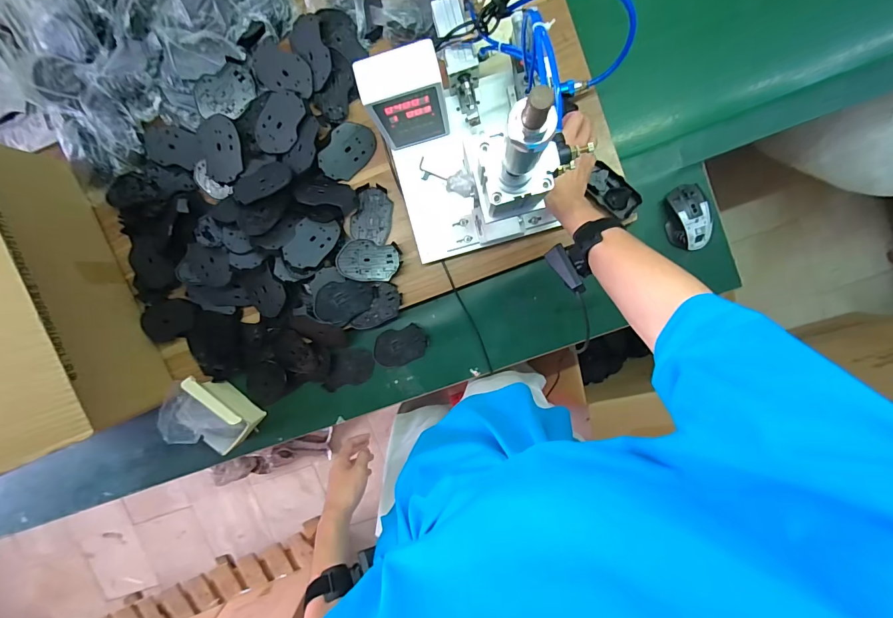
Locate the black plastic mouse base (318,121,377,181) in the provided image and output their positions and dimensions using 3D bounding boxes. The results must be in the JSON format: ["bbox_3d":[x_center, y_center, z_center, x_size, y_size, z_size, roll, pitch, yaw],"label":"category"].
[{"bbox_3d":[-0.181,-0.287,0.692,0.074,0.007,0.108,32,98,-26],"label":"black plastic mouse base"}]

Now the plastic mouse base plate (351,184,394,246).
[{"bbox_3d":[-0.137,-0.176,0.703,0.072,0.006,0.101,14,97,2],"label":"plastic mouse base plate"}]

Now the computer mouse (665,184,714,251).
[{"bbox_3d":[0.440,-0.165,0.686,0.070,0.037,0.121,-10,95,5],"label":"computer mouse"}]

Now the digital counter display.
[{"bbox_3d":[-0.059,-0.312,0.580,0.114,0.180,0.070,-11,95,5],"label":"digital counter display"}]

